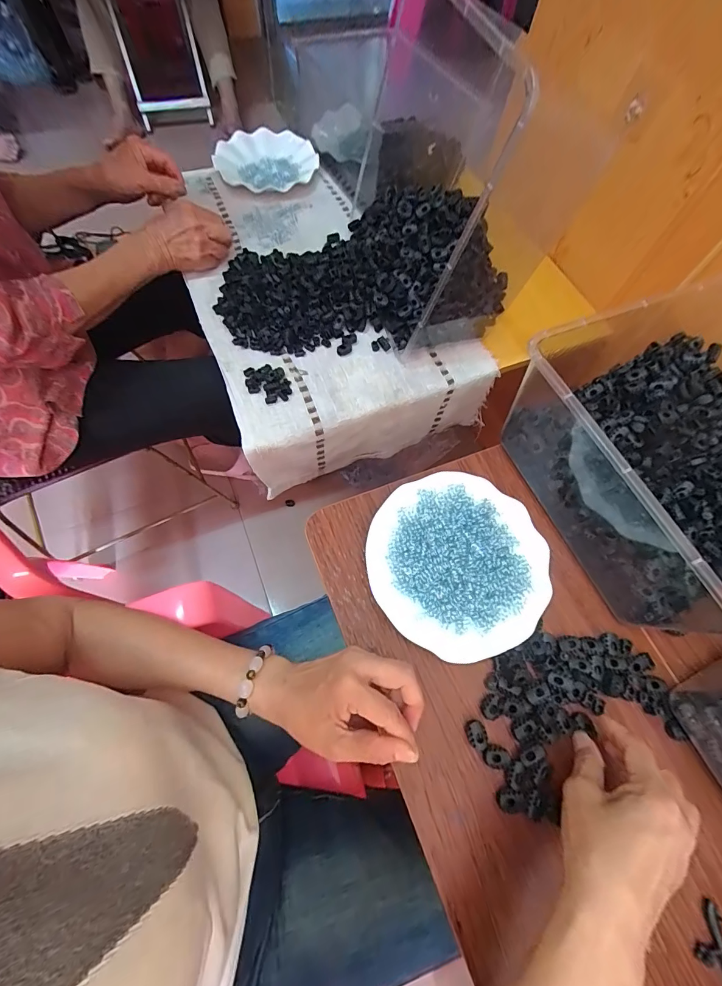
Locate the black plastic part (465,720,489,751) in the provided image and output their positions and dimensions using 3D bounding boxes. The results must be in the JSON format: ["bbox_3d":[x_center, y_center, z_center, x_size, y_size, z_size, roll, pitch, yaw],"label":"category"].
[{"bbox_3d":[0.106,0.221,0.347,0.016,0.010,0.023,-10,67,-7],"label":"black plastic part"}]

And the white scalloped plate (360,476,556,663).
[{"bbox_3d":[0.099,0.071,0.399,0.179,0.029,0.179,1,66,-3],"label":"white scalloped plate"}]

